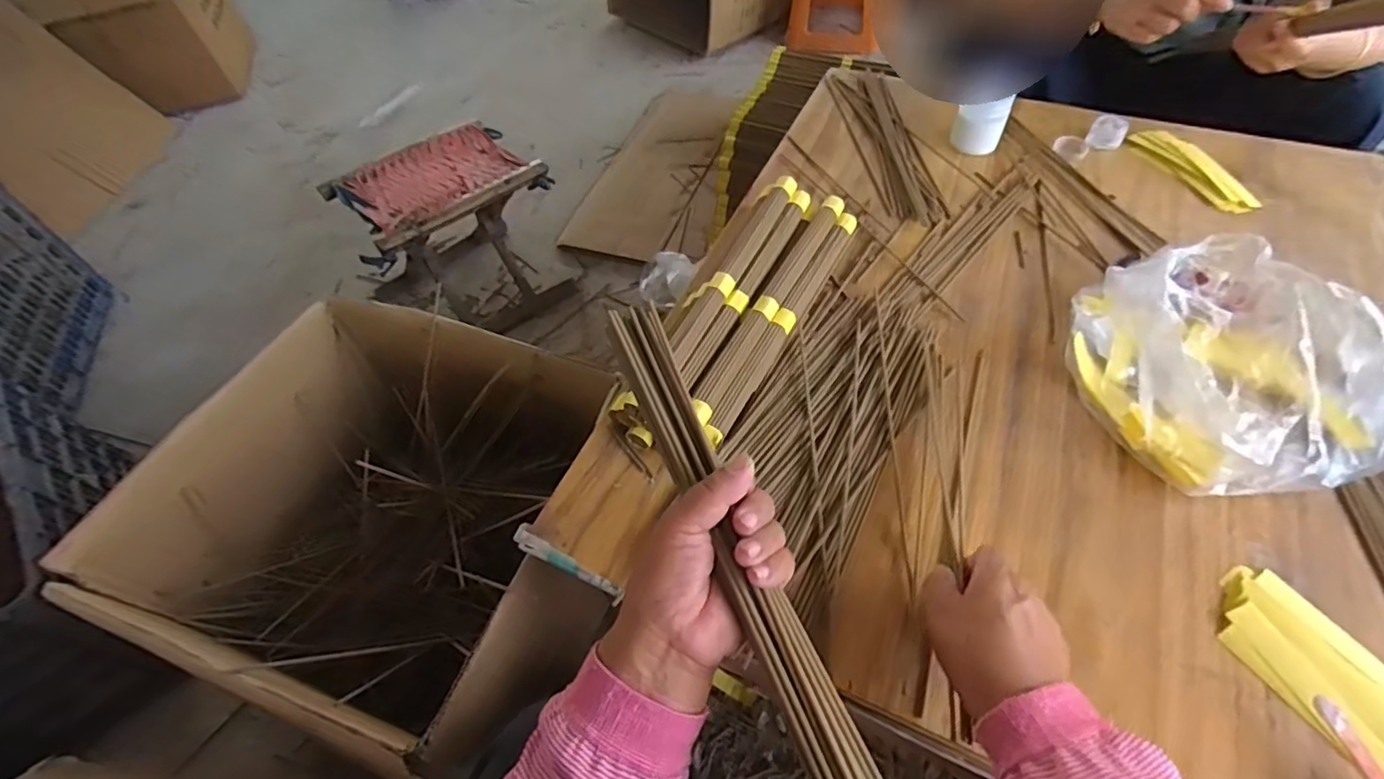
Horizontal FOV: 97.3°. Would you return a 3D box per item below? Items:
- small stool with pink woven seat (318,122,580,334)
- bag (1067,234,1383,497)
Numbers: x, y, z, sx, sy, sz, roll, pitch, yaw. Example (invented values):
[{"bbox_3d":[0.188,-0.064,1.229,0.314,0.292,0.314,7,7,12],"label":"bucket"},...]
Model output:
[{"bbox_3d":[-0.443,-0.291,1.157,0.317,0.271,0.264,-36,59,-20],"label":"small stool with pink woven seat"},{"bbox_3d":[0.423,-0.034,0.480,0.185,0.090,0.207,-7,54,-1],"label":"bag"}]

